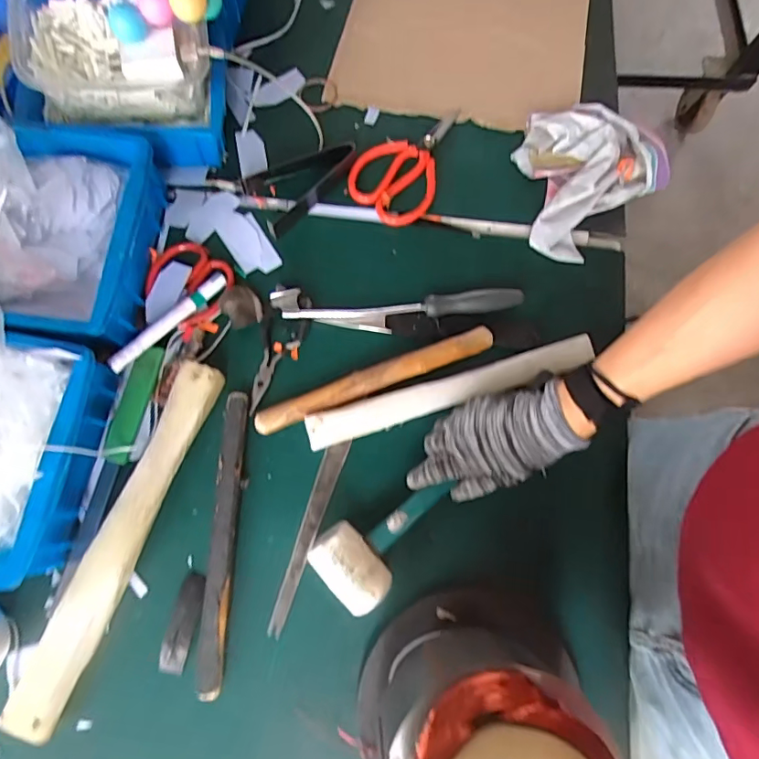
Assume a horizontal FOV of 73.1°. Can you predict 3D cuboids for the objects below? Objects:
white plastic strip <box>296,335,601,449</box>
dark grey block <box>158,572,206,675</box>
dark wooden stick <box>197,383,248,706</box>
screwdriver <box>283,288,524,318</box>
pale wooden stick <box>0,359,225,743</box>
[{"bbox_3d":[0.074,0.010,0.519,0.297,0.012,0.032,-17,77,-6],"label":"white plastic strip"},{"bbox_3d":[-0.179,0.223,0.466,0.024,0.016,0.085,16,76,2],"label":"dark grey block"},{"bbox_3d":[-0.146,0.146,0.480,0.023,0.017,0.268,2,76,-1],"label":"dark wooden stick"},{"bbox_3d":[0.027,-0.074,0.536,0.246,0.019,0.022,-6,76,-3],"label":"screwdriver"},{"bbox_3d":[-0.234,0.141,0.474,0.042,0.032,0.334,21,76,3],"label":"pale wooden stick"}]

